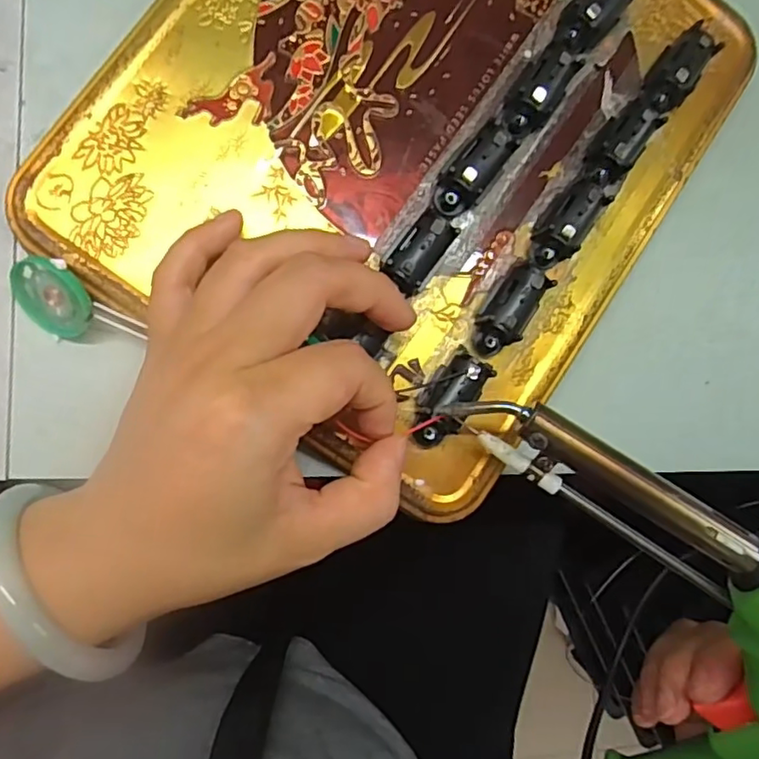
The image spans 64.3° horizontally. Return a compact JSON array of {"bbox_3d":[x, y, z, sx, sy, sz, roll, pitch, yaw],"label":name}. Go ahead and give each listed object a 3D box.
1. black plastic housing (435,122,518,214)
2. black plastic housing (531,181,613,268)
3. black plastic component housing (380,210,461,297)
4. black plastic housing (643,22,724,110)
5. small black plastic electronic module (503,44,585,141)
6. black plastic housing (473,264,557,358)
[{"bbox_3d":[0.036,-0.076,0.215,0.015,0.014,0.040,42,82,-6],"label":"black plastic housing"},{"bbox_3d":[0.068,-0.057,0.221,0.017,0.015,0.033,40,82,-6],"label":"black plastic housing"},{"bbox_3d":[0.014,-0.044,0.211,0.015,0.014,0.029,39,82,-7],"label":"black plastic component housing"},{"bbox_3d":[0.115,-0.117,0.232,0.017,0.014,0.035,38,83,-7],"label":"black plastic housing"},{"bbox_3d":[0.058,-0.104,0.220,0.016,0.016,0.034,40,82,-6],"label":"small black plastic electronic module"},{"bbox_3d":[0.046,-0.025,0.216,0.015,0.014,0.035,33,83,-7],"label":"black plastic housing"}]

